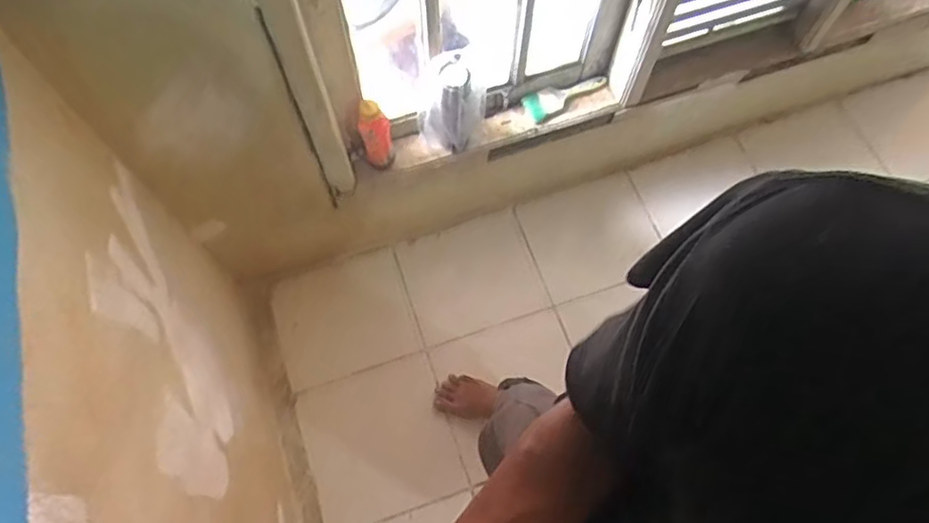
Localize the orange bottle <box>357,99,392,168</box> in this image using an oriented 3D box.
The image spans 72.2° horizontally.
[{"bbox_3d":[-0.169,-0.238,1.198,0.054,0.167,0.047,4,68,1],"label":"orange bottle"}]

